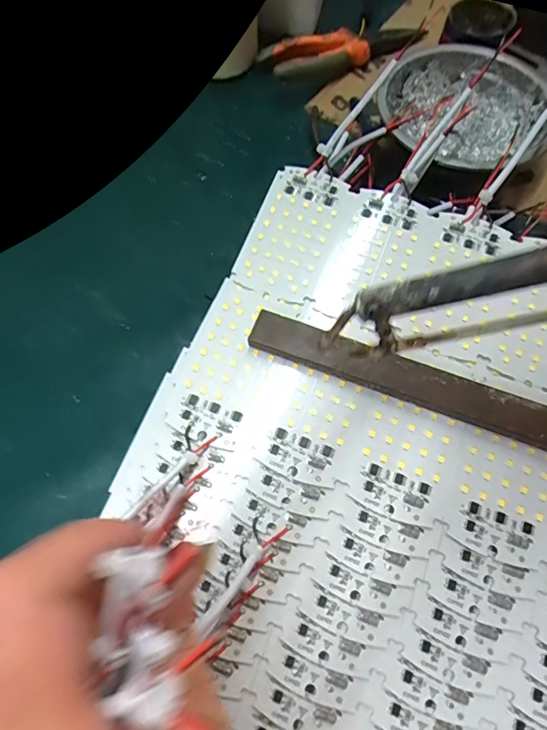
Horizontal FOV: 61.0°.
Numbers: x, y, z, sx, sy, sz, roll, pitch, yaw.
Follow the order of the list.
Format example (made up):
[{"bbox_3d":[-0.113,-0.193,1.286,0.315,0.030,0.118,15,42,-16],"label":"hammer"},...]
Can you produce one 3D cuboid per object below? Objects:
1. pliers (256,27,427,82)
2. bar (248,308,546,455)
[{"bbox_3d":[0.065,-0.270,0.402,0.147,0.028,0.048,-17,66,-10],"label":"pliers"},{"bbox_3d":[0.091,0.014,0.238,0.213,0.014,0.025,20,71,8],"label":"bar"}]

